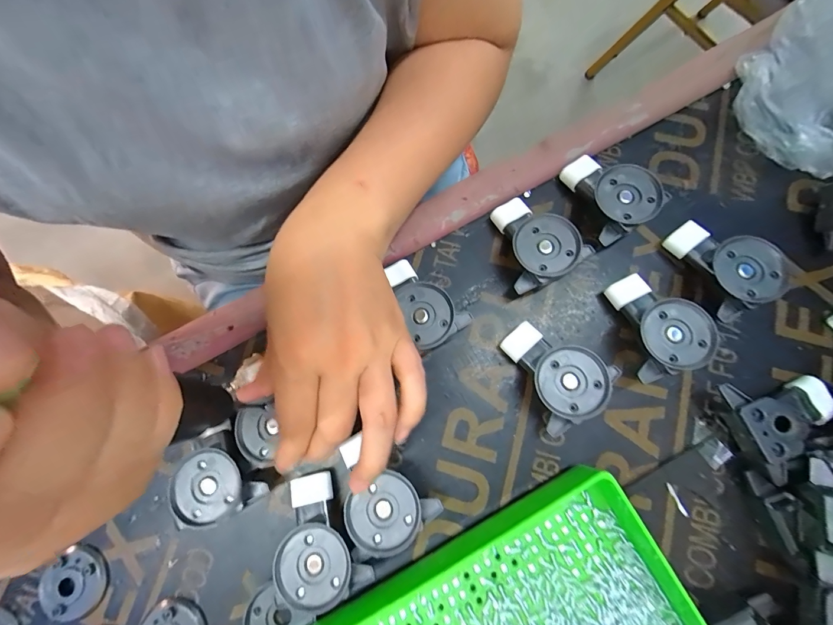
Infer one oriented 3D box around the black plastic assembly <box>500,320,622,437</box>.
[{"bbox_3d":[0.088,0.035,0.229,0.047,0.030,0.065,-30,78,-4],"label":"black plastic assembly"}]

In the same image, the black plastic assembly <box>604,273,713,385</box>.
[{"bbox_3d":[0.154,0.007,0.230,0.036,0.034,0.066,-11,77,0],"label":"black plastic assembly"}]

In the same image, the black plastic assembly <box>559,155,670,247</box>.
[{"bbox_3d":[0.136,-0.083,0.250,0.041,0.031,0.065,-19,77,-2],"label":"black plastic assembly"}]

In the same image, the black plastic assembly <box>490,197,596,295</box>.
[{"bbox_3d":[0.078,-0.051,0.246,0.047,0.033,0.065,-26,78,-3],"label":"black plastic assembly"}]

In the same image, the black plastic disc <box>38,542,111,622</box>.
[{"bbox_3d":[-0.217,0.172,0.226,0.040,0.005,0.039,-32,78,-5],"label":"black plastic disc"}]

